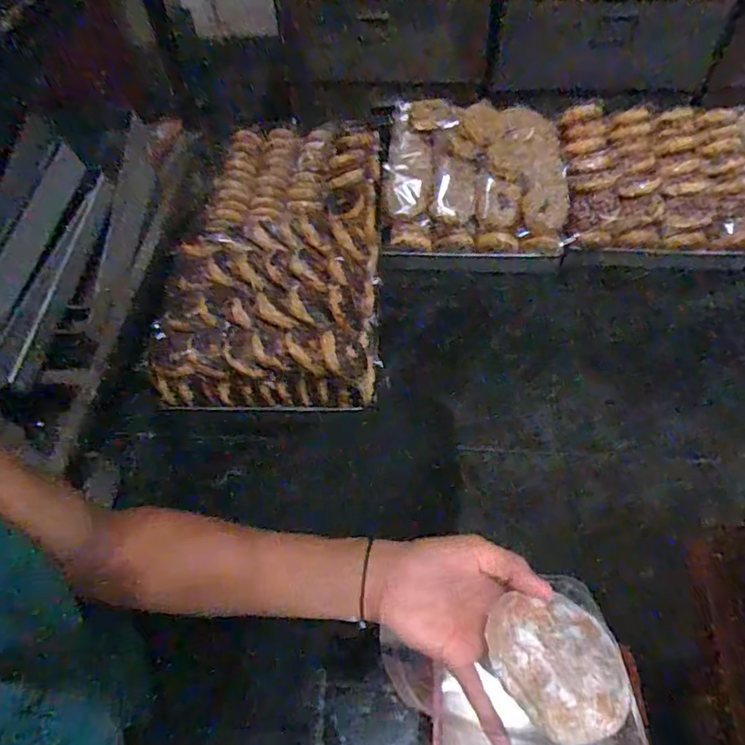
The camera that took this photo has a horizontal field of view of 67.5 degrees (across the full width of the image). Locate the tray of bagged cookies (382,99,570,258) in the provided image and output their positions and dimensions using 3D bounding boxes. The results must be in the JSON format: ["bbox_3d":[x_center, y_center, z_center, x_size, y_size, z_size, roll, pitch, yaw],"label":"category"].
[{"bbox_3d":[0.228,-0.458,1.257,0.399,0.092,0.387,2,78,7],"label":"tray of bagged cookies"}]

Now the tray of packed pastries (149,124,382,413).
[{"bbox_3d":[-0.196,-0.290,1.226,0.408,0.135,0.782,0,56,3],"label":"tray of packed pastries"}]

